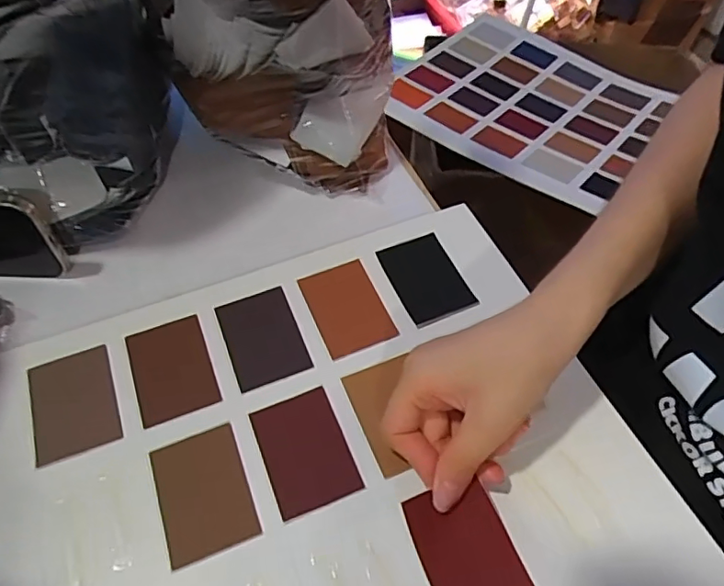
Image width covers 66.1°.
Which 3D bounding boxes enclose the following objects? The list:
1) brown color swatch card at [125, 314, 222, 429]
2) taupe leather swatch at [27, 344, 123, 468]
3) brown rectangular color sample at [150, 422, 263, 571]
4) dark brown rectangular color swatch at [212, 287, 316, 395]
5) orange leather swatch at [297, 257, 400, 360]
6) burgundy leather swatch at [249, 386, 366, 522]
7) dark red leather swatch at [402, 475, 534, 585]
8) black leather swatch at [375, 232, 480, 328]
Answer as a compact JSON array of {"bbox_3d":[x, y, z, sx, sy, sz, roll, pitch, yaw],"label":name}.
[{"bbox_3d":[-0.121,0.047,0.354,0.048,0.004,0.068,-19,57,-13],"label":"brown color swatch card"},{"bbox_3d":[-0.177,0.067,0.341,0.049,0.004,0.069,-21,57,-14],"label":"taupe leather swatch"},{"bbox_3d":[-0.088,0.110,0.310,0.048,0.004,0.067,-19,57,-13],"label":"brown rectangular color sample"},{"bbox_3d":[-0.065,0.029,0.367,0.047,0.004,0.068,-19,57,-13],"label":"dark brown rectangular color swatch"},{"bbox_3d":[-0.010,0.008,0.378,0.047,0.004,0.067,-20,57,-13],"label":"orange leather swatch"},{"bbox_3d":[-0.033,0.091,0.322,0.047,0.004,0.066,-19,57,-13],"label":"burgundy leather swatch"},{"bbox_3d":[0.053,0.131,0.284,0.047,0.004,0.064,-22,71,-9],"label":"dark red leather swatch"},{"bbox_3d":[0.045,-0.010,0.391,0.047,0.006,0.069,-20,57,-12],"label":"black leather swatch"}]

